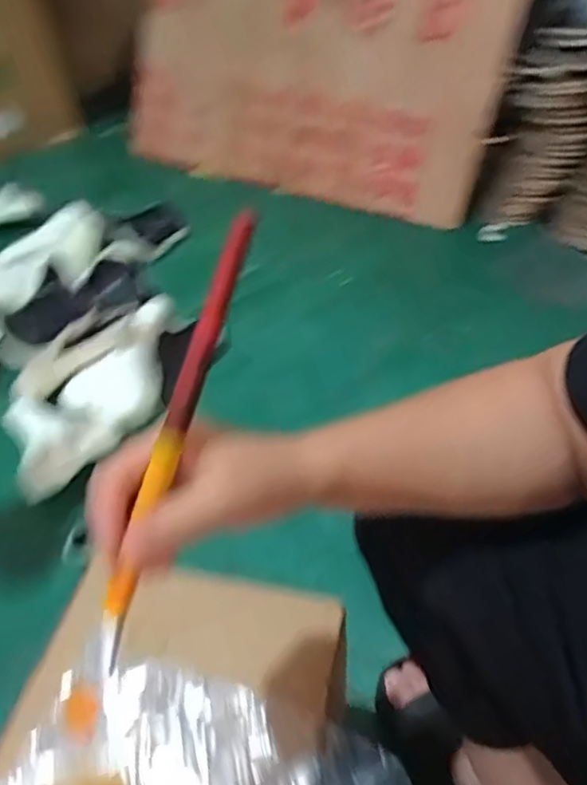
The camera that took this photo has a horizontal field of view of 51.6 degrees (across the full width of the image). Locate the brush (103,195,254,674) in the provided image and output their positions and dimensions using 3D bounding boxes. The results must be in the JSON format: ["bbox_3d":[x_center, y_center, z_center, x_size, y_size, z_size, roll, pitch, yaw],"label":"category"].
[{"bbox_3d":[-0.062,0.022,0.313,0.012,0.017,0.240,20,93,24],"label":"brush"}]

